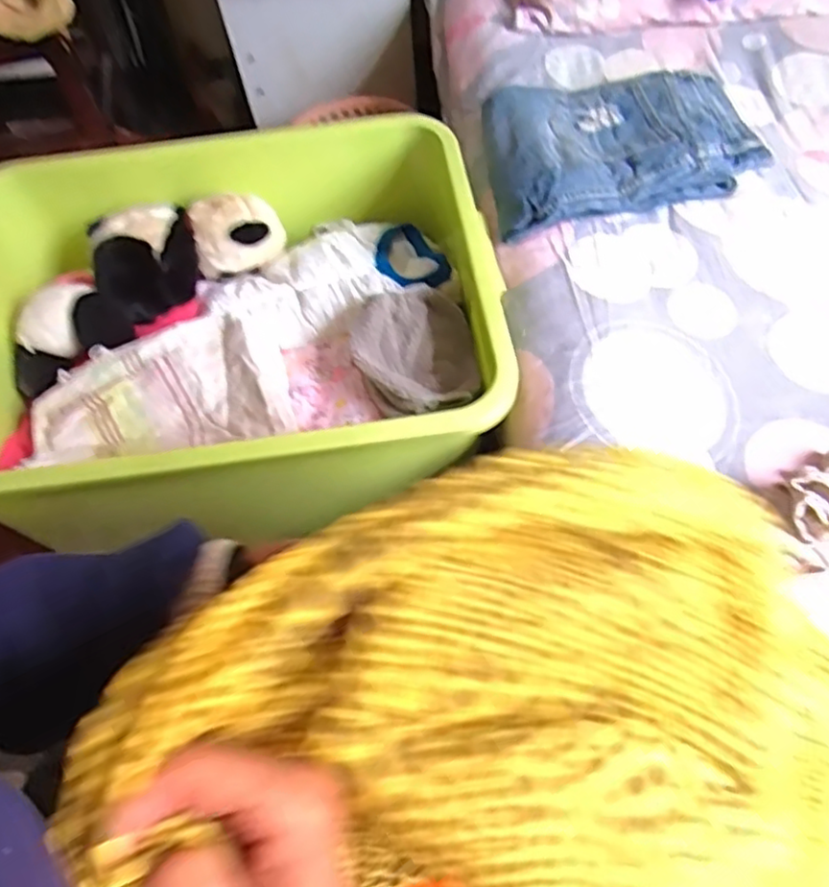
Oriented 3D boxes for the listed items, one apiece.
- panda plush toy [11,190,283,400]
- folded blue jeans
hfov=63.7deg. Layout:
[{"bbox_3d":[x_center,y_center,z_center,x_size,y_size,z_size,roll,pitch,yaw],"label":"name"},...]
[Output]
[{"bbox_3d":[-0.361,-0.215,0.880,0.391,0.108,0.149,-34,64,-16],"label":"panda plush toy"},{"bbox_3d":[0.243,-0.372,0.820,0.308,0.047,0.220,-10,60,-3],"label":"folded blue jeans"}]

